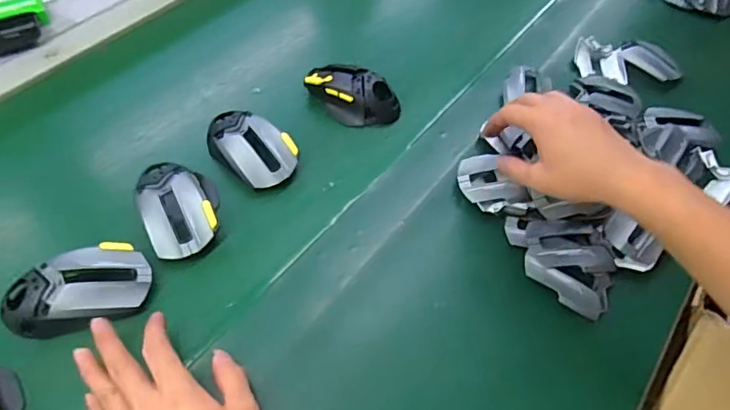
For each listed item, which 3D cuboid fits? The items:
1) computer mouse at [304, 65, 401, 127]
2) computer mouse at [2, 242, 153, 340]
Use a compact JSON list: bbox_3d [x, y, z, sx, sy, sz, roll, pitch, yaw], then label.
[{"bbox_3d":[-0.015,-0.130,0.592,0.111,0.032,0.059,31,61,16],"label":"computer mouse"},{"bbox_3d":[-0.244,0.073,0.433,0.116,0.032,0.064,-15,60,-12],"label":"computer mouse"}]

